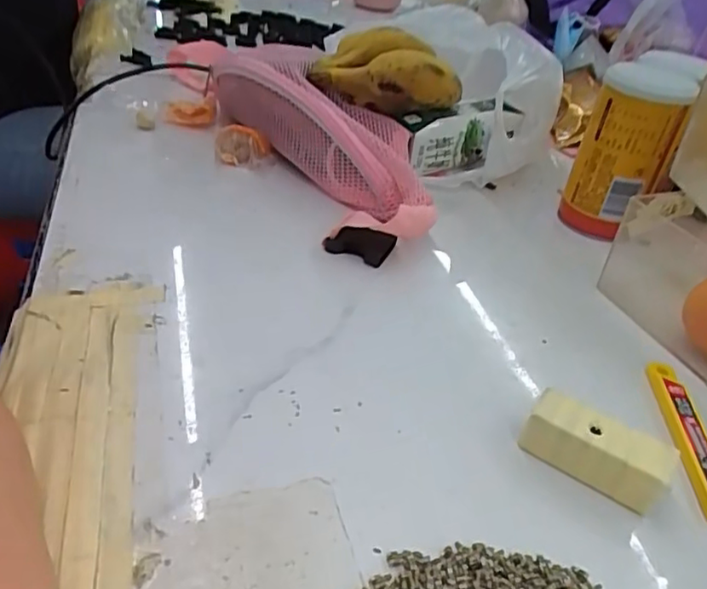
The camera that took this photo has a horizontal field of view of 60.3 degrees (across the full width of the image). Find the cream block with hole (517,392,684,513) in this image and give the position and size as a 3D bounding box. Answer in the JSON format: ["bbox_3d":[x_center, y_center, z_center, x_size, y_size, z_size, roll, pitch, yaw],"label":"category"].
[{"bbox_3d":[0.117,0.075,0.294,0.064,0.028,0.024,28,41,26],"label":"cream block with hole"}]

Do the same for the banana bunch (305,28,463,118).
[{"bbox_3d":[0.030,-0.186,0.518,0.120,0.069,0.063,9,37,4],"label":"banana bunch"}]

